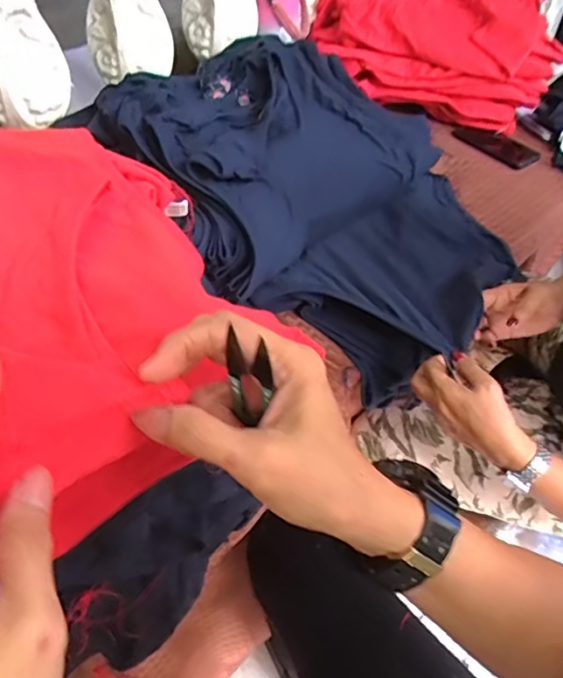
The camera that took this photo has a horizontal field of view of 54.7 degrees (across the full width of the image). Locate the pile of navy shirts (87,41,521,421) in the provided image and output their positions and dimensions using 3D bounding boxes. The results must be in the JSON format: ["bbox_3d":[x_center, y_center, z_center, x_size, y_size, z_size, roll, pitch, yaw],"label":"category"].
[{"bbox_3d":[0.060,-0.244,0.821,0.642,0.181,0.472,35,53,26],"label":"pile of navy shirts"}]

